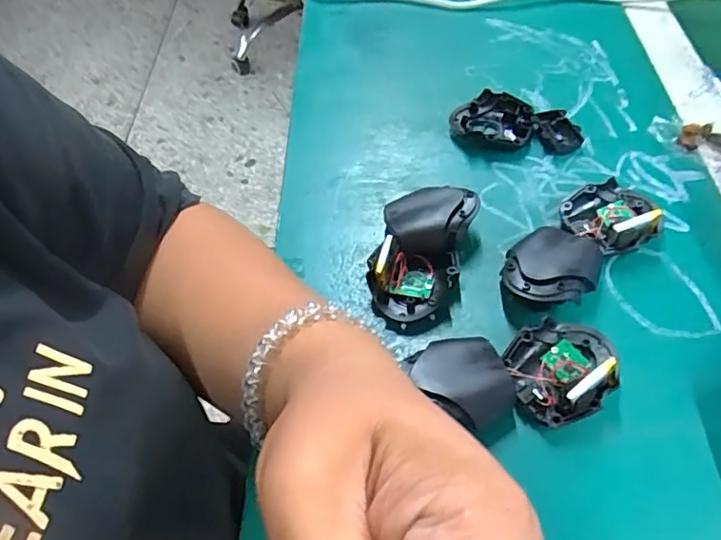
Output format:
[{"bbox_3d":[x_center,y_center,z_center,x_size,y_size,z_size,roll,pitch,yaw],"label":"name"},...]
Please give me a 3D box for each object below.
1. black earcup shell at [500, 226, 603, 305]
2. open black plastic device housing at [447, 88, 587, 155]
[{"bbox_3d":[0.113,0.000,0.342,0.052,0.028,0.060,13,55,15],"label":"black earcup shell"},{"bbox_3d":[0.116,-0.111,0.433,0.094,0.017,0.046,9,54,12],"label":"open black plastic device housing"}]

